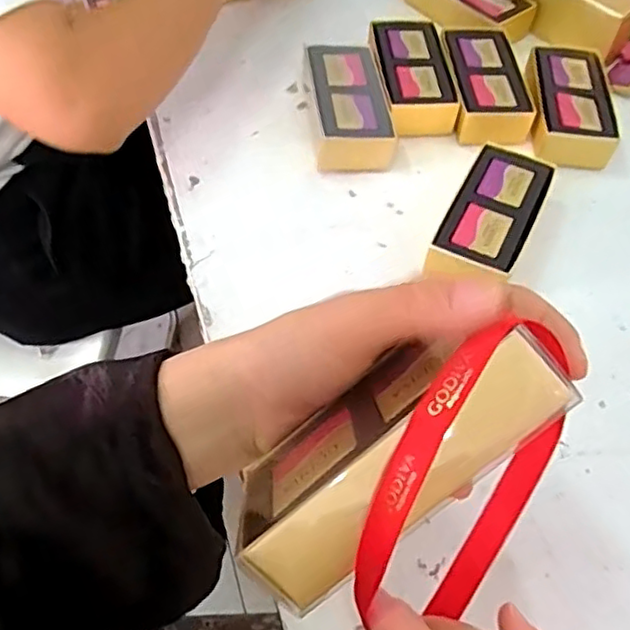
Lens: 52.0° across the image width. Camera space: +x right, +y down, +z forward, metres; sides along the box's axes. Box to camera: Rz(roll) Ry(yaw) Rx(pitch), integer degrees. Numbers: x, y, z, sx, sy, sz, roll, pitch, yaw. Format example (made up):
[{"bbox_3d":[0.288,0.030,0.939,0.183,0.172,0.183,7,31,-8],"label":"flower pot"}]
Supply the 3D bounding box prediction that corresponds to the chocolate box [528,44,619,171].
[{"bbox_3d":[0.201,-0.168,0.516,0.063,0.028,0.117,6,57,0],"label":"chocolate box"}]

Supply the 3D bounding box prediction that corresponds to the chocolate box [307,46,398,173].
[{"bbox_3d":[0.027,-0.163,0.500,0.055,0.031,0.111,-2,57,-5],"label":"chocolate box"}]

